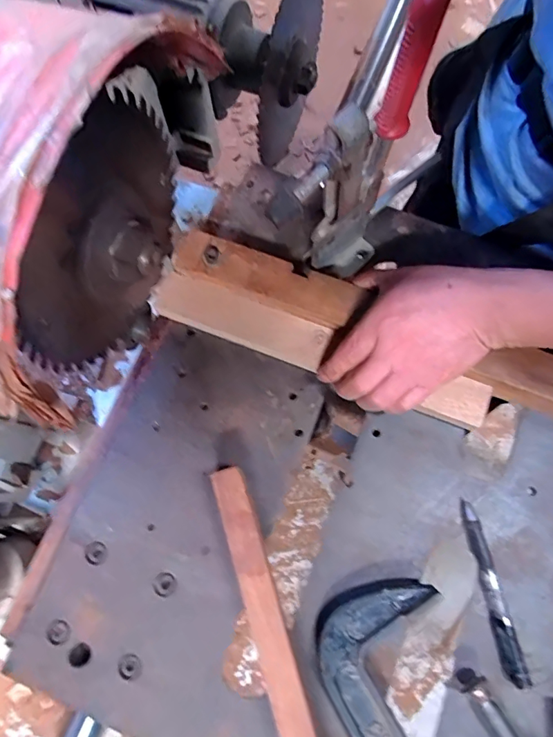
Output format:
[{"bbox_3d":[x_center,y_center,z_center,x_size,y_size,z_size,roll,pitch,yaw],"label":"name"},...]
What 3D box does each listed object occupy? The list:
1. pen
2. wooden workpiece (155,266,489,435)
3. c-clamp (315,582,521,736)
[{"bbox_3d":[0.173,0.178,0.368,0.014,0.011,0.135,-10,74,-1],"label":"pen"},{"bbox_3d":[0.034,-0.020,0.414,0.306,0.025,0.040,21,76,10],"label":"wooden workpiece"},{"bbox_3d":[0.123,0.277,0.325,0.110,0.045,0.238,-30,75,-7],"label":"c-clamp"}]

